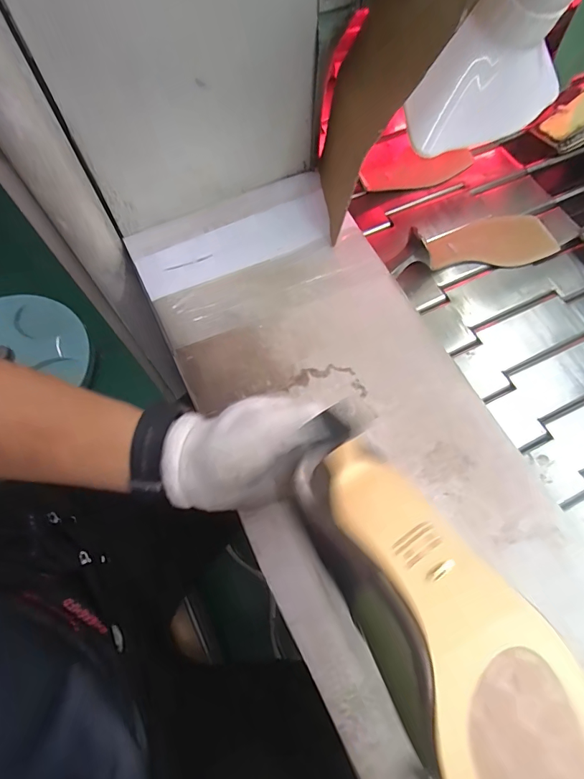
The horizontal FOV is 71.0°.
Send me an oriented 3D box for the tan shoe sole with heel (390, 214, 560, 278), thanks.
[{"bbox_3d":[0.228,-0.191,0.505,0.222,0.051,0.079,-11,70,-6],"label":"tan shoe sole with heel"}]

